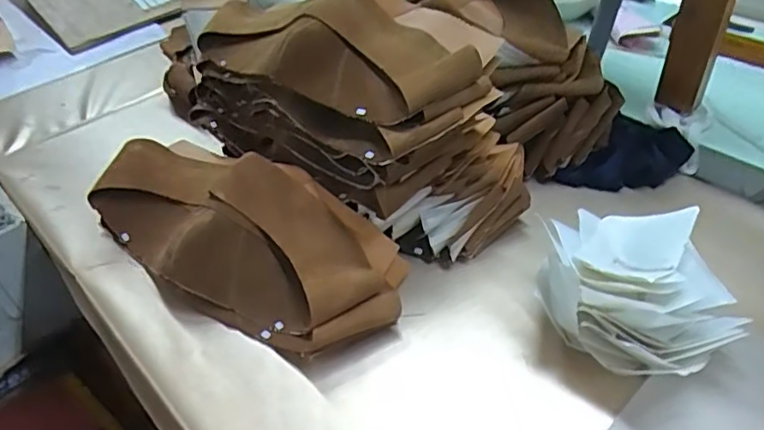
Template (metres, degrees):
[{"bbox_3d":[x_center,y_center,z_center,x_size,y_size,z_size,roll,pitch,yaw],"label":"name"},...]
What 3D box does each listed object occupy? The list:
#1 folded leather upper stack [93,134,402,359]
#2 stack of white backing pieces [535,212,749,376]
[{"bbox_3d":[-0.136,0.018,0.562,0.338,0.079,0.143,23,49,29],"label":"folded leather upper stack"},{"bbox_3d":[0.196,0.059,0.472,0.138,0.076,0.145,-12,42,-7],"label":"stack of white backing pieces"}]

